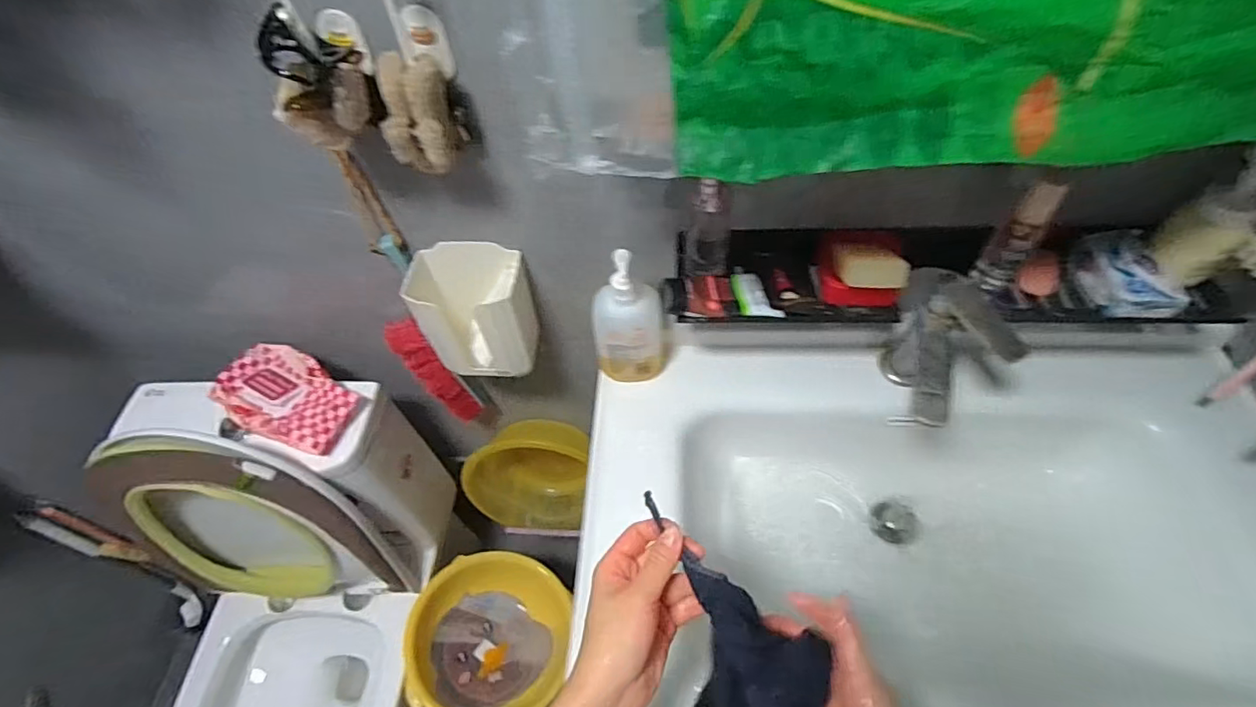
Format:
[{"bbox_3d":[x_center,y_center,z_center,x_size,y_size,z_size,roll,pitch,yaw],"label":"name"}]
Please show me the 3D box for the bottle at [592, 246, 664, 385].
[{"bbox_3d":[0.001,-0.048,0.700,0.087,0.210,0.087,-5,54,2],"label":"bottle"}]

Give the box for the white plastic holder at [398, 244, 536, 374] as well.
[{"bbox_3d":[-0.197,-0.056,0.742,0.140,0.153,0.103,-3,54,3],"label":"white plastic holder"}]

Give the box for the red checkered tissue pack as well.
[{"bbox_3d":[-0.490,0.062,0.805,0.189,0.050,0.126,22,59,20],"label":"red checkered tissue pack"}]

